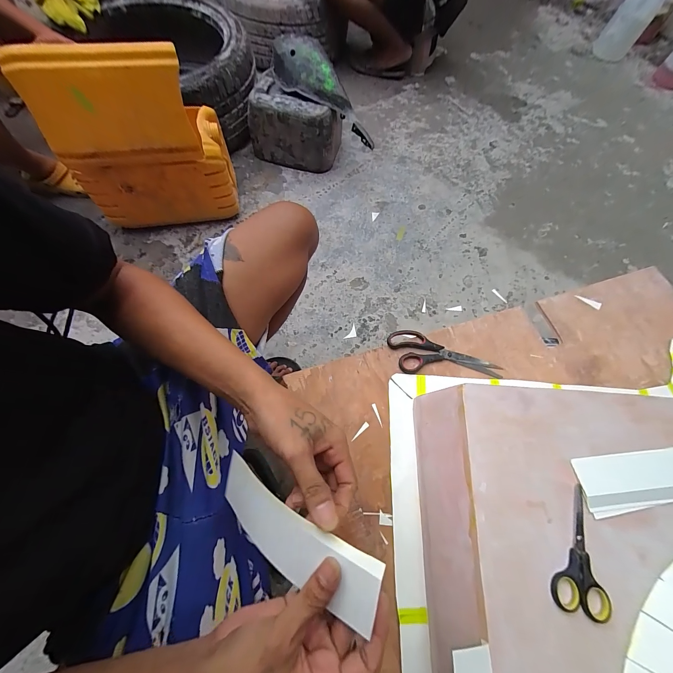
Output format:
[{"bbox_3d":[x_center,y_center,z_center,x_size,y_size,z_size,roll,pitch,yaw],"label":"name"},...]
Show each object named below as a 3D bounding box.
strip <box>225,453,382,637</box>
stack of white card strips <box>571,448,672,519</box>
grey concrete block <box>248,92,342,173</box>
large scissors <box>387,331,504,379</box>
[{"bbox_3d":[-0.051,0.183,0.266,0.195,0.012,0.062,15,94,35],"label":"strip"},{"bbox_3d":[0.503,0.186,0.392,0.357,0.007,0.070,-5,68,-5],"label":"stack of white card strips"},{"bbox_3d":[-0.149,-0.732,1.033,0.312,0.211,0.120,6,68,-1],"label":"grey concrete block"},{"bbox_3d":[0.221,0.037,0.577,0.233,0.015,0.087,6,68,-1],"label":"large scissors"}]

